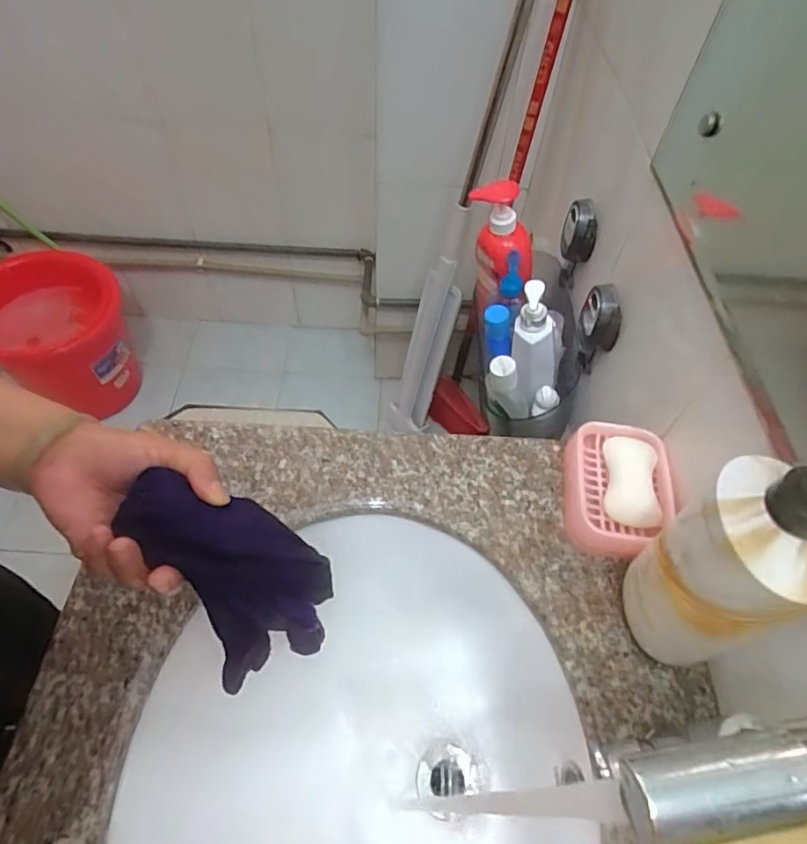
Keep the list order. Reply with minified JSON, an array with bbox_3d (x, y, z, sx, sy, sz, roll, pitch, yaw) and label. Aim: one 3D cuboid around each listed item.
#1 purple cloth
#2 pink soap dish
[{"bbox_3d":[-0.109,0.097,0.342,0.044,0.153,0.094,-3,41,46],"label":"purple cloth"},{"bbox_3d":[0.203,0.063,0.496,0.093,0.043,0.124,9,54,3],"label":"pink soap dish"}]

